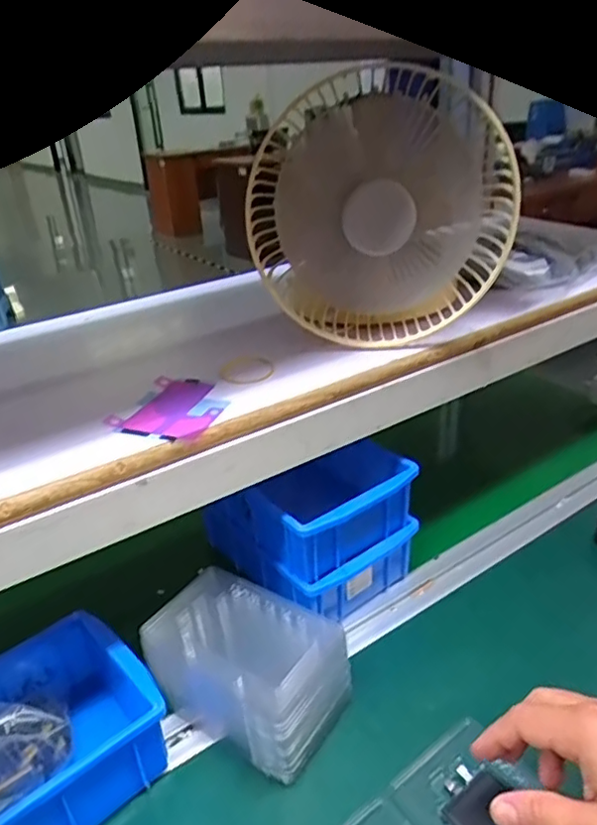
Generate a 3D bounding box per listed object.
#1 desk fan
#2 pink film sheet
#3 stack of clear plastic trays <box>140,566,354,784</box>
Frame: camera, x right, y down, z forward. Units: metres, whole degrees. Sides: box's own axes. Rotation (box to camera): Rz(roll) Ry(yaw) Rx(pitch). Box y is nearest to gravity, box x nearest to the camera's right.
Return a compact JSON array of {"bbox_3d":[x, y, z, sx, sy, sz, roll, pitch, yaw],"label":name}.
[{"bbox_3d":[0.066,-0.154,0.488,0.192,0.182,0.085,0,28,7],"label":"desk fan"},{"bbox_3d":[-0.085,-0.004,0.429,0.069,0.006,0.085,7,29,21],"label":"pink film sheet"},{"bbox_3d":[-0.038,0.193,0.466,0.139,0.089,0.091,17,34,34],"label":"stack of clear plastic trays"}]

